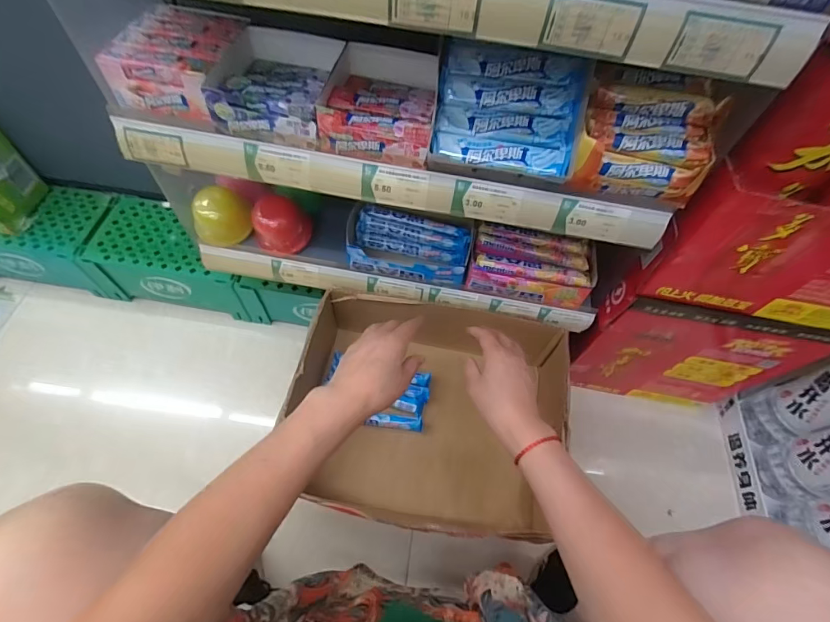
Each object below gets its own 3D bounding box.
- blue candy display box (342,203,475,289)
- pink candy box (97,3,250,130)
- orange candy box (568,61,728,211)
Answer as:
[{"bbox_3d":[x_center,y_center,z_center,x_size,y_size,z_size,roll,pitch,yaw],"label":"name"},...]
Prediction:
[{"bbox_3d":[-0.009,-0.094,0.621,0.180,0.049,0.102,11,60,2],"label":"blue candy display box"},{"bbox_3d":[-0.245,-0.266,0.461,0.113,0.050,0.128,12,60,3],"label":"pink candy box"},{"bbox_3d":[0.222,-0.169,0.415,0.116,0.072,0.113,18,60,6],"label":"orange candy box"}]

